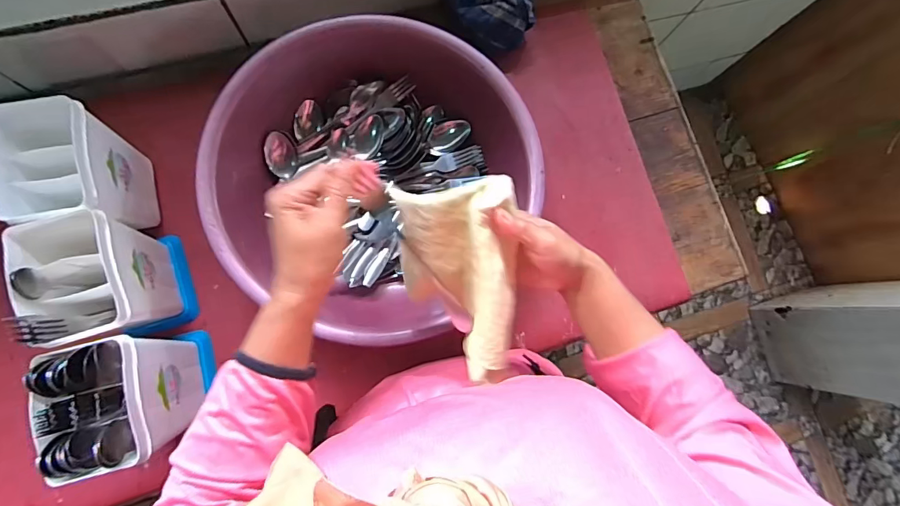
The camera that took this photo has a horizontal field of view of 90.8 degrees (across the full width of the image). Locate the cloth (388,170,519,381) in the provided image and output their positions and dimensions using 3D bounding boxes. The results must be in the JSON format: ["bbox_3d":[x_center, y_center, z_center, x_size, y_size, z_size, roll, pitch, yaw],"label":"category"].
[{"bbox_3d":[0.002,0.017,0.393,0.040,0.108,0.163,-22,117,-48],"label":"cloth"}]

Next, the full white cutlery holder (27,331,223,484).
[{"bbox_3d":[-0.343,0.156,0.495,0.099,0.195,0.119,-16,85,-9],"label":"full white cutlery holder"}]

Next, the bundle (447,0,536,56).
[{"bbox_3d":[0.076,-0.362,0.656,0.149,0.087,0.109,-31,88,-10],"label":"bundle"}]

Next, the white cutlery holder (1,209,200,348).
[{"bbox_3d":[-0.385,0.033,0.512,0.097,0.176,0.122,-13,85,-8],"label":"white cutlery holder"}]

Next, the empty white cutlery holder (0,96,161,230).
[{"bbox_3d":[-0.432,-0.088,0.527,0.092,0.162,0.125,-14,85,-9],"label":"empty white cutlery holder"}]

